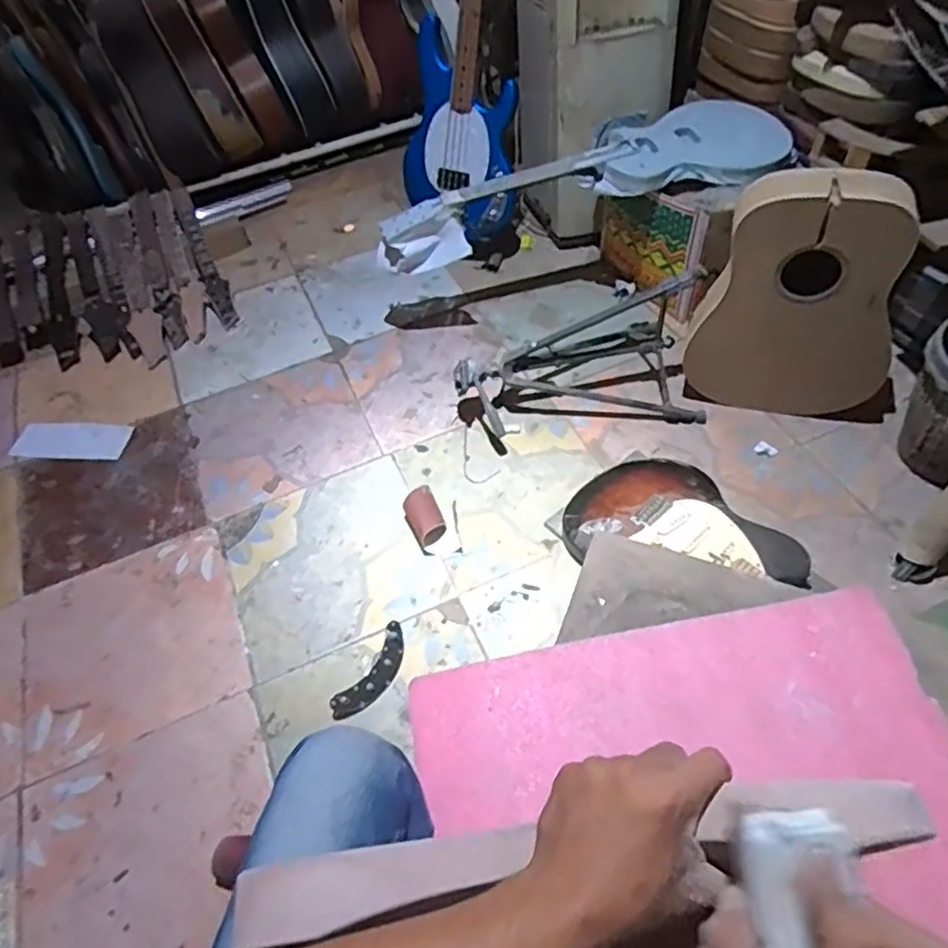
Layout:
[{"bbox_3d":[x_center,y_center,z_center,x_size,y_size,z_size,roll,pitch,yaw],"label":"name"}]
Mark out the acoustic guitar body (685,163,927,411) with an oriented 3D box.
[{"bbox_3d":[0.632,-0.318,1.270,0.371,0.499,0.091,12,55,14],"label":"acoustic guitar body"}]

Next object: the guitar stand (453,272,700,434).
[{"bbox_3d":[0.221,-0.275,1.442,0.529,0.257,0.283,-7,53,1],"label":"guitar stand"}]

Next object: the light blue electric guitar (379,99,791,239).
[{"bbox_3d":[0.247,-0.730,1.528,0.915,0.081,0.293,-4,53,3],"label":"light blue electric guitar"}]

